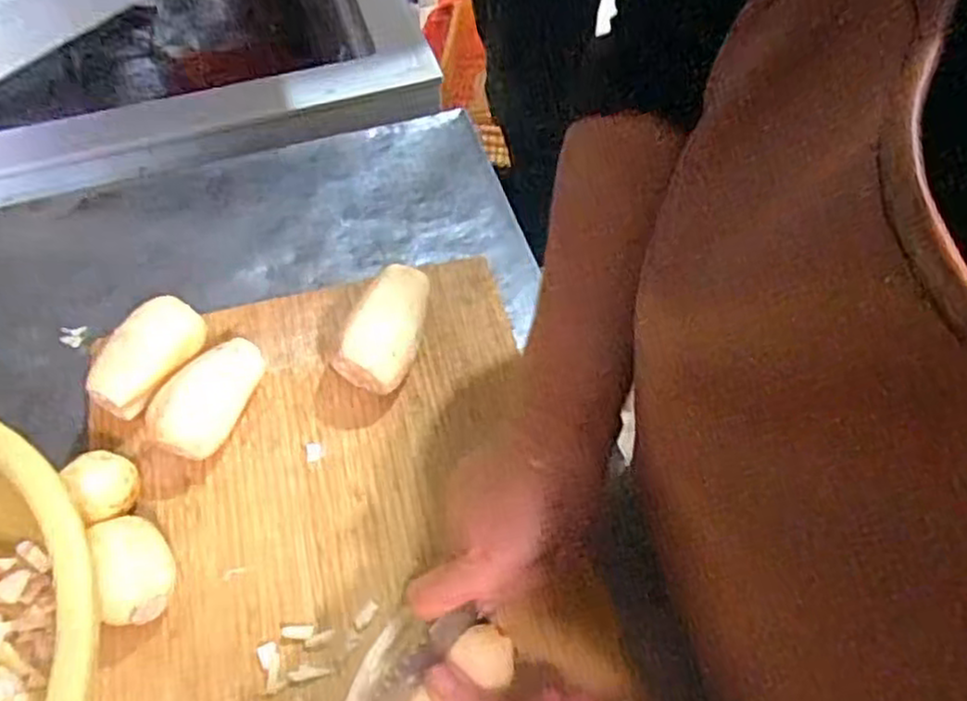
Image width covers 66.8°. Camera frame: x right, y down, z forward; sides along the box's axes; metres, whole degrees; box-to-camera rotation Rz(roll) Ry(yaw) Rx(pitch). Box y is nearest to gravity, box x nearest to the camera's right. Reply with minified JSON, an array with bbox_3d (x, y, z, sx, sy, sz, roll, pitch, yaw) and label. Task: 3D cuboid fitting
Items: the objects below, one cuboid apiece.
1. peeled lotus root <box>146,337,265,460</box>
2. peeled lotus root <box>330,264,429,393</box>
[{"bbox_3d":[-0.177,0.033,0.489,0.043,0.051,0.086,31,65,18],"label":"peeled lotus root"},{"bbox_3d":[-0.064,-0.014,0.514,0.045,0.049,0.089,21,60,11],"label":"peeled lotus root"}]

